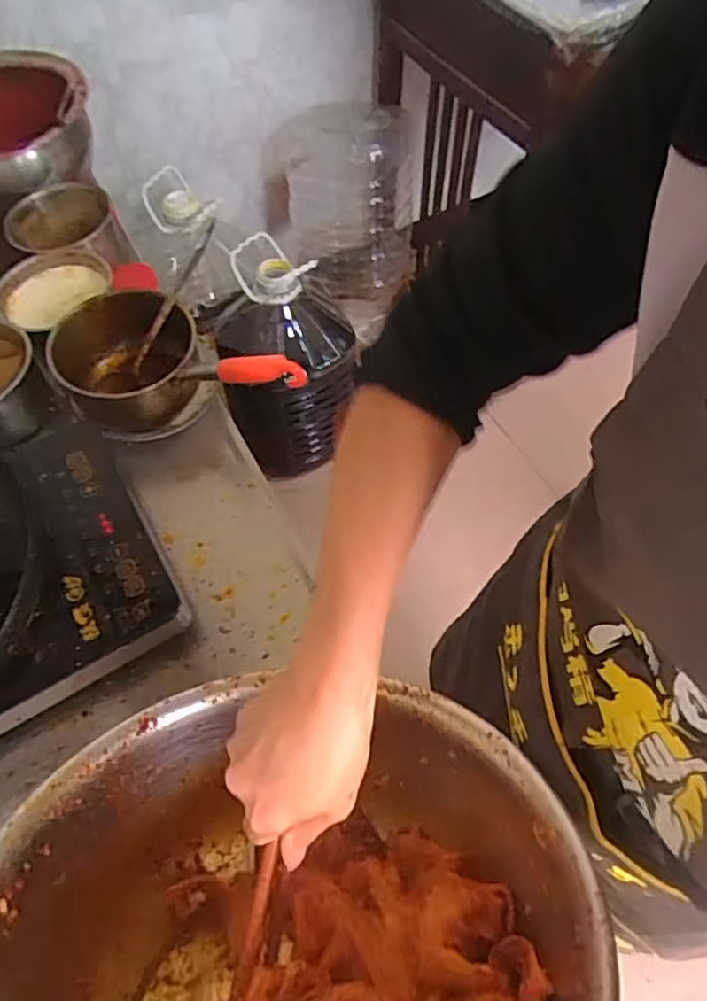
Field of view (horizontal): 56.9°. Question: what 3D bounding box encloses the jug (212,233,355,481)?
[{"bbox_3d":[-0.151,-0.327,1.418,0.276,0.443,0.344,-12,61,-5],"label":"jug"}]

